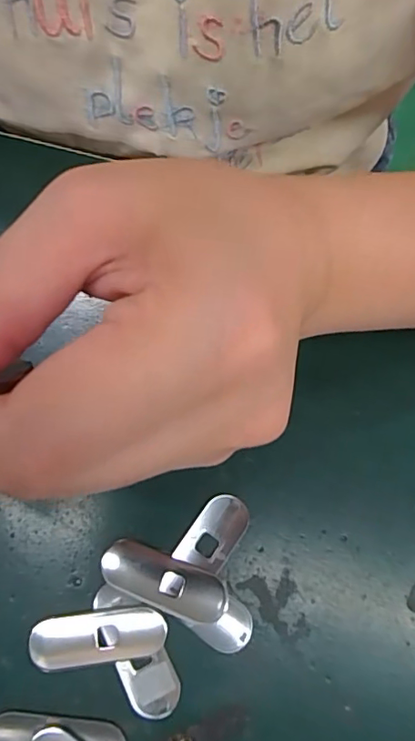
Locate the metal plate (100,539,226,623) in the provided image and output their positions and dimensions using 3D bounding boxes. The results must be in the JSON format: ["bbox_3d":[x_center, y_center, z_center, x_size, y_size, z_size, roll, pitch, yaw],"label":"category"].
[{"bbox_3d":[-0.018,0.082,0.202,0.049,0.008,0.019,19,74,4],"label":"metal plate"}]

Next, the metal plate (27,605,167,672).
[{"bbox_3d":[-0.042,0.102,0.198,0.051,0.004,0.018,-7,74,-4],"label":"metal plate"}]

